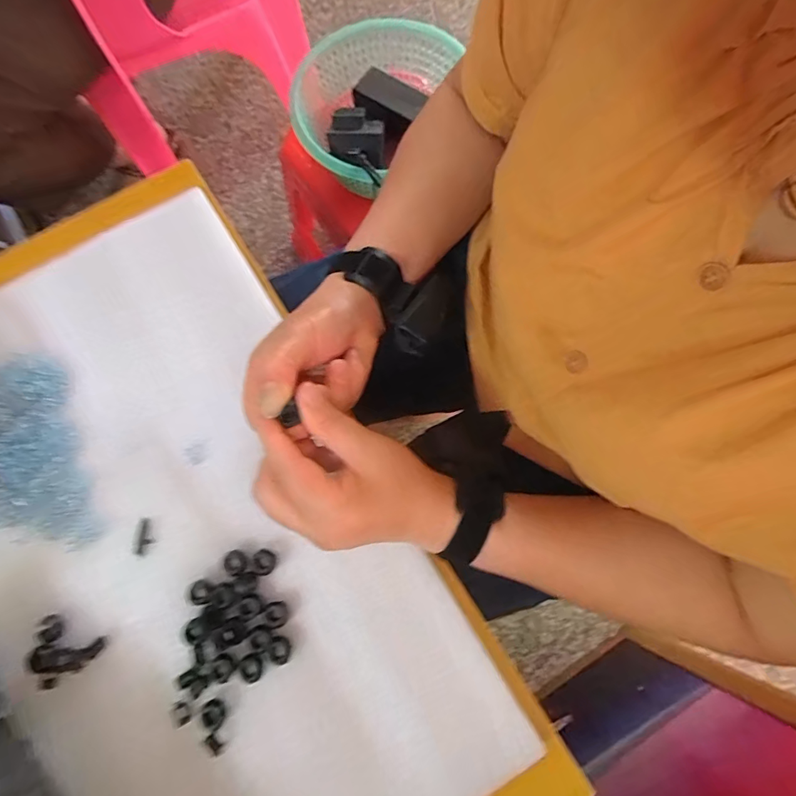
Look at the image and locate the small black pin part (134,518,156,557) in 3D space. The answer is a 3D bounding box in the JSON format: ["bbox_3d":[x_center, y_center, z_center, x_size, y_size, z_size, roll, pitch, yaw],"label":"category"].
[{"bbox_3d":[-0.187,0.103,0.347,0.012,0.006,0.027,5,76,2],"label":"small black pin part"}]

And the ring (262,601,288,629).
[{"bbox_3d":[-0.085,0.150,0.325,0.016,0.004,0.016,-21,73,-20],"label":"ring"}]

